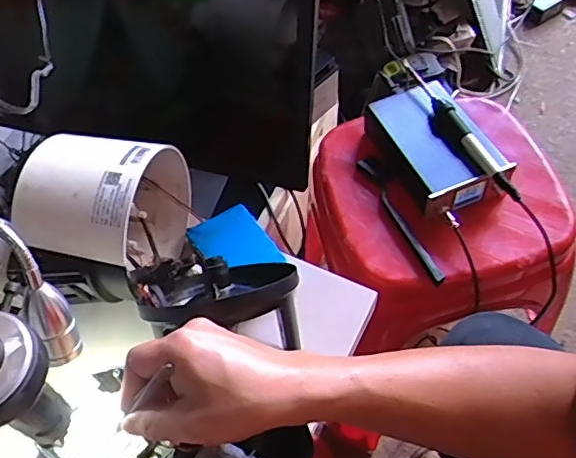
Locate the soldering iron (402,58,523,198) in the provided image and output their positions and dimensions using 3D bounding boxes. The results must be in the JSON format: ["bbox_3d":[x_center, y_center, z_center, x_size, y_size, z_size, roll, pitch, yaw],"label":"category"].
[{"bbox_3d":[0.190,-0.116,0.630,0.018,0.022,0.231,-23,57,-11],"label":"soldering iron"}]

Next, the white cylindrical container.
[{"bbox_3d":[-0.159,-0.017,0.518,0.102,0.136,0.132,14,58,14],"label":"white cylindrical container"}]

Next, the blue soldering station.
[{"bbox_3d":[0.167,-0.094,0.634,0.104,0.046,0.171,-19,56,-9],"label":"blue soldering station"}]

